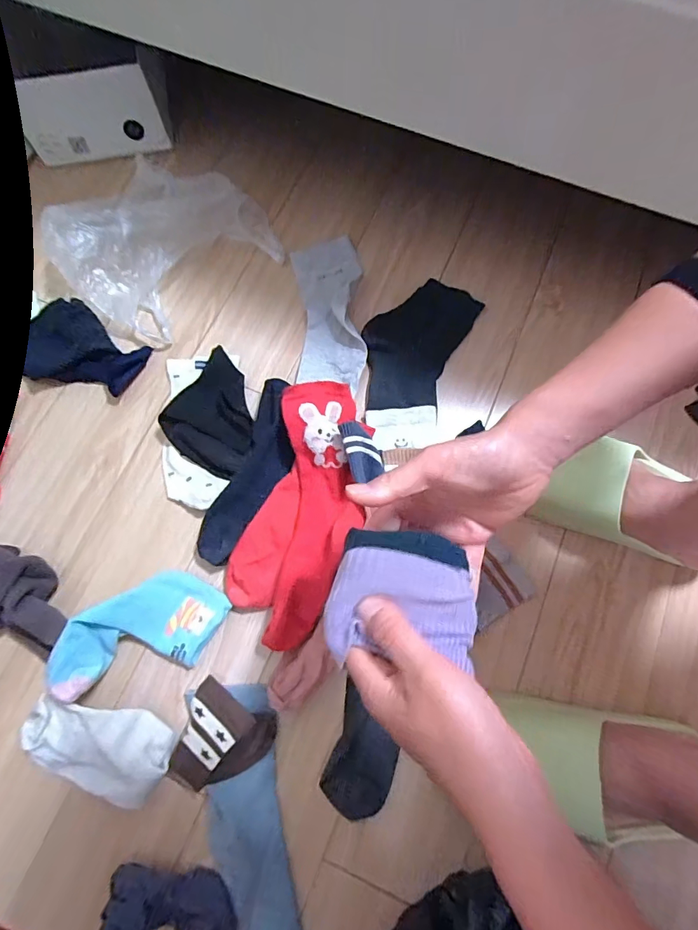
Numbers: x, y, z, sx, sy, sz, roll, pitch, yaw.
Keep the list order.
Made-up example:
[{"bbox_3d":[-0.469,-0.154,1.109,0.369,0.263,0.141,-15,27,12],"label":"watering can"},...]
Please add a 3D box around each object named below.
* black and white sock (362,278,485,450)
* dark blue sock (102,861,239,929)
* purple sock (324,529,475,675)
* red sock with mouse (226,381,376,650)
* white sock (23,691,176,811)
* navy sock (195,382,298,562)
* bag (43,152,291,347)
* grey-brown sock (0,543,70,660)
[{"bbox_3d":[0.074,-0.133,0.540,0.118,0.010,0.233,21,76,5],"label":"black and white sock"},{"bbox_3d":[-0.158,0.421,0.377,0.118,0.021,0.107,5,75,1],"label":"dark blue sock"},{"bbox_3d":[0.034,0.082,0.279,0.094,0.022,0.079,1,75,0],"label":"purple sock"},{"bbox_3d":[-0.047,0.046,0.467,0.118,0.056,0.277,17,76,4],"label":"red sock with mouse"},{"bbox_3d":[-0.243,0.267,0.413,0.145,0.046,0.082,17,76,5],"label":"white sock"},{"bbox_3d":[-0.104,0.009,0.487,0.063,0.036,0.209,21,76,5],"label":"navy sock"},{"bbox_3d":[-0.232,-0.278,0.547,0.196,0.077,0.223,36,78,9],"label":"bag"},{"bbox_3d":[-0.350,0.133,0.451,0.145,0.048,0.080,16,76,4],"label":"grey-brown sock"}]

